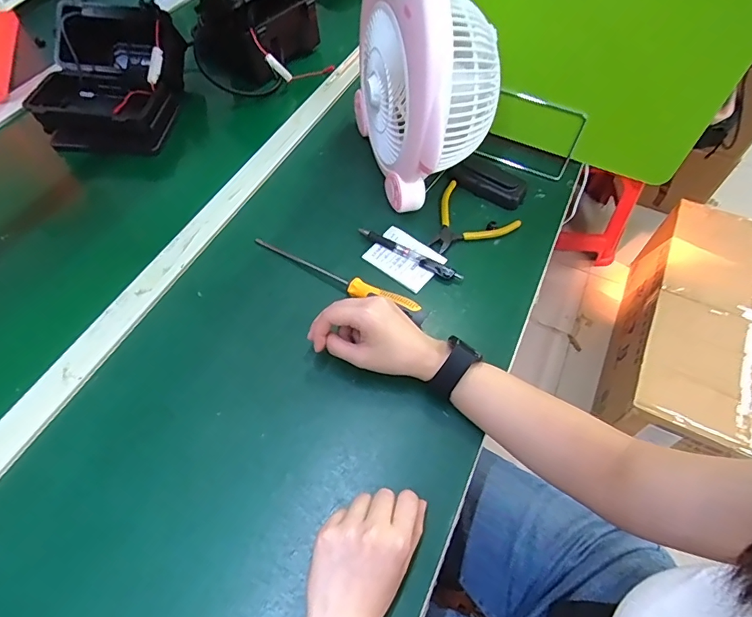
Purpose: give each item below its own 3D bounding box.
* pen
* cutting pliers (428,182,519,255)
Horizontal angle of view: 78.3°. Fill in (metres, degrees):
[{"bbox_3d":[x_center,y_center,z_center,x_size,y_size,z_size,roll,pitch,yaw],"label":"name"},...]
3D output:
[{"bbox_3d":[0.042,-0.069,0.583,0.144,0.008,0.015,28,61,16],"label":"pen"},{"bbox_3d":[0.114,-0.113,0.612,0.111,0.009,0.104,38,64,21],"label":"cutting pliers"}]

